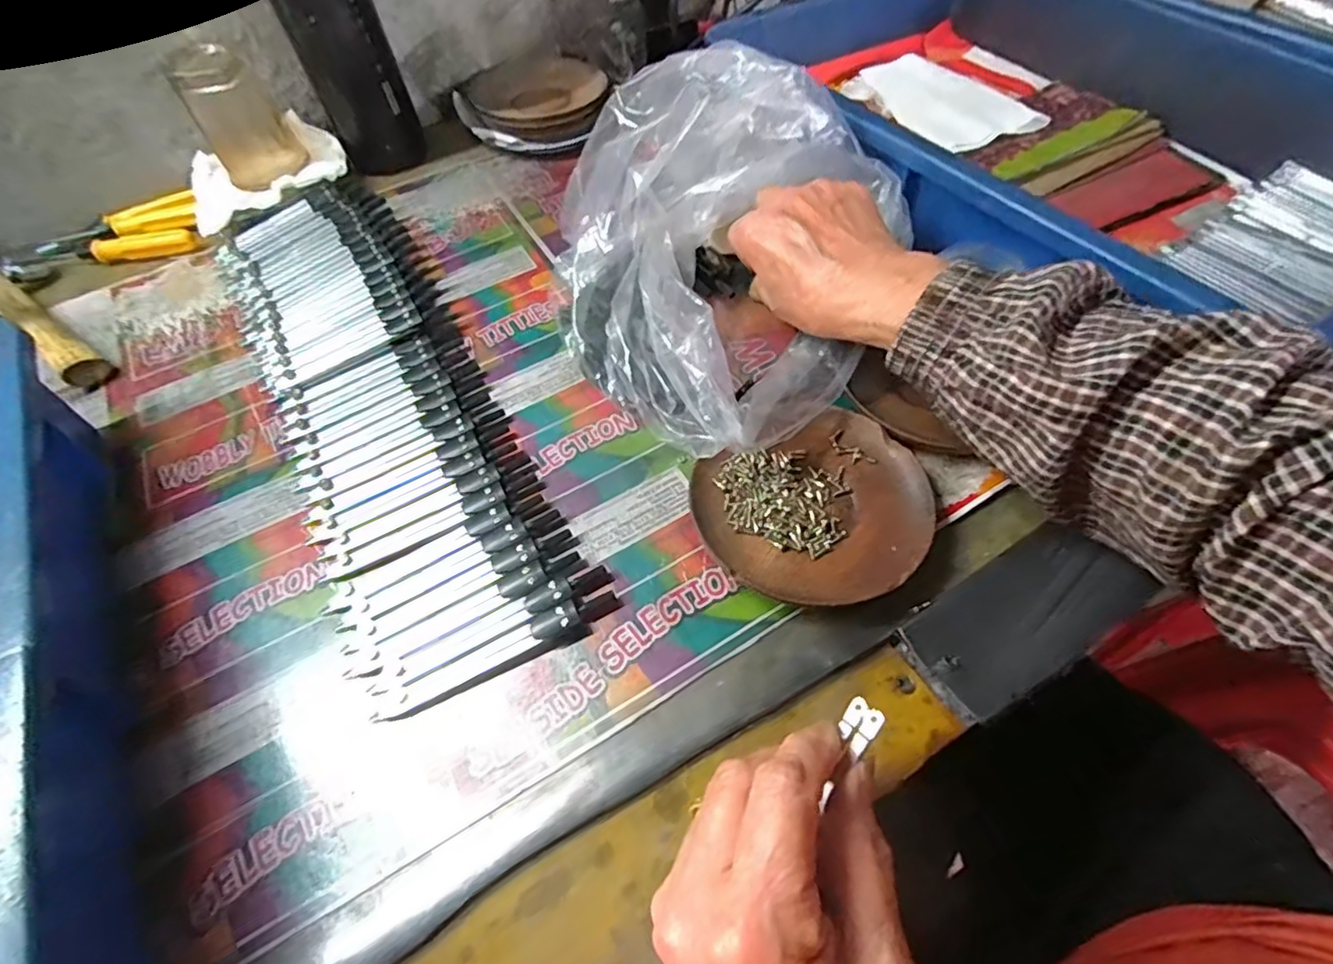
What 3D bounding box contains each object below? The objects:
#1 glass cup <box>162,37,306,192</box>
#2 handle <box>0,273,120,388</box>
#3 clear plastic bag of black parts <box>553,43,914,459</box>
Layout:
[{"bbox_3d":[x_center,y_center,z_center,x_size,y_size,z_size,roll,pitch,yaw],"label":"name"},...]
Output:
[{"bbox_3d":[-0.313,-0.268,0.443,0.057,0.076,0.059,-31,62,-15],"label":"glass cup"},{"bbox_3d":[-0.411,-0.103,0.398,0.131,0.027,0.023,33,66,21],"label":"handle"},{"bbox_3d":[0.015,-0.135,0.345,0.203,0.115,0.204,22,62,16],"label":"clear plastic bag of black parts"}]

